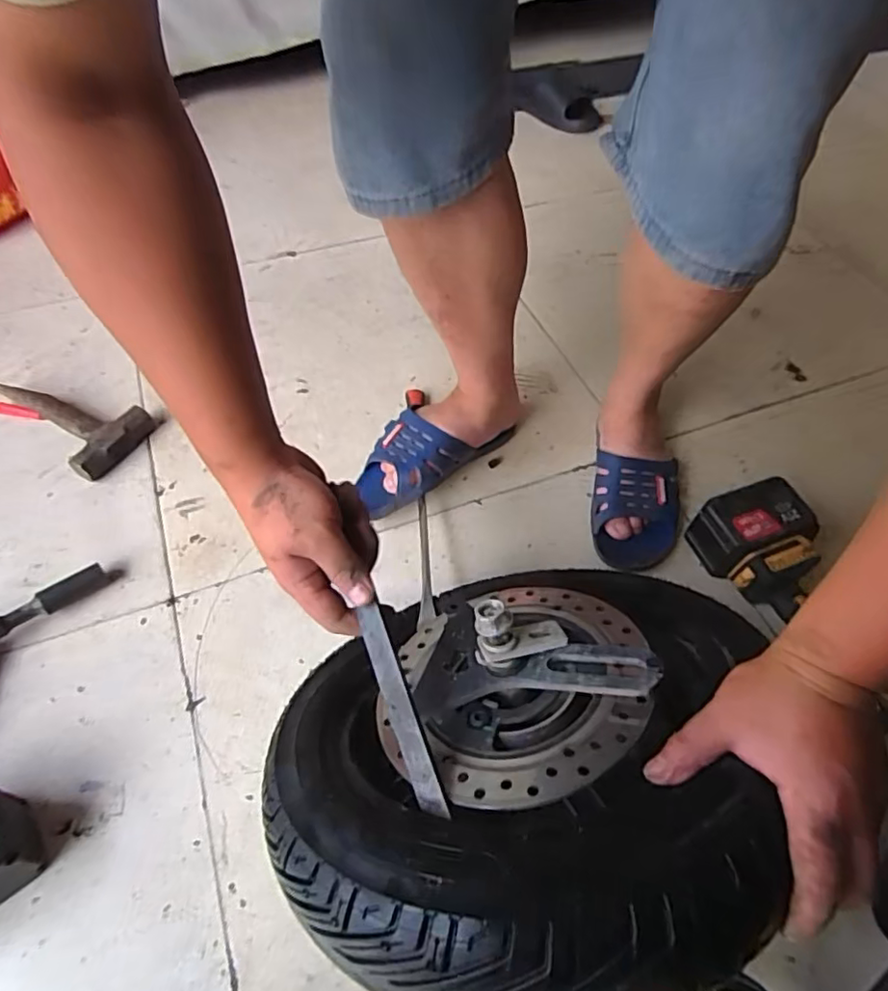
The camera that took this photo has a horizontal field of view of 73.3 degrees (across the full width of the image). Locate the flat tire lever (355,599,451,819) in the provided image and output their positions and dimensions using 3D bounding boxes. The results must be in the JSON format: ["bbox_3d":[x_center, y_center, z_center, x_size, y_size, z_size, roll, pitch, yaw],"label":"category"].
[{"bbox_3d":[-0.029,0.132,0.377,0.021,0.006,0.133,-33,65,21],"label":"flat tire lever"}]

